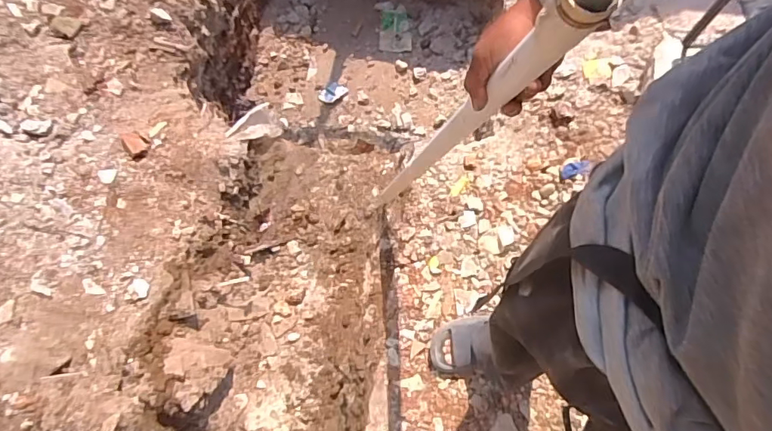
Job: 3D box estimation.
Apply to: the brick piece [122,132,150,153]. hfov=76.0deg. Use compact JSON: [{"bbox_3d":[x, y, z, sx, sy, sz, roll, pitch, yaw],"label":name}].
[{"bbox_3d":[-0.662,-0.194,1.294,0.069,0.017,0.045,43,77,12],"label":"brick piece"}]

